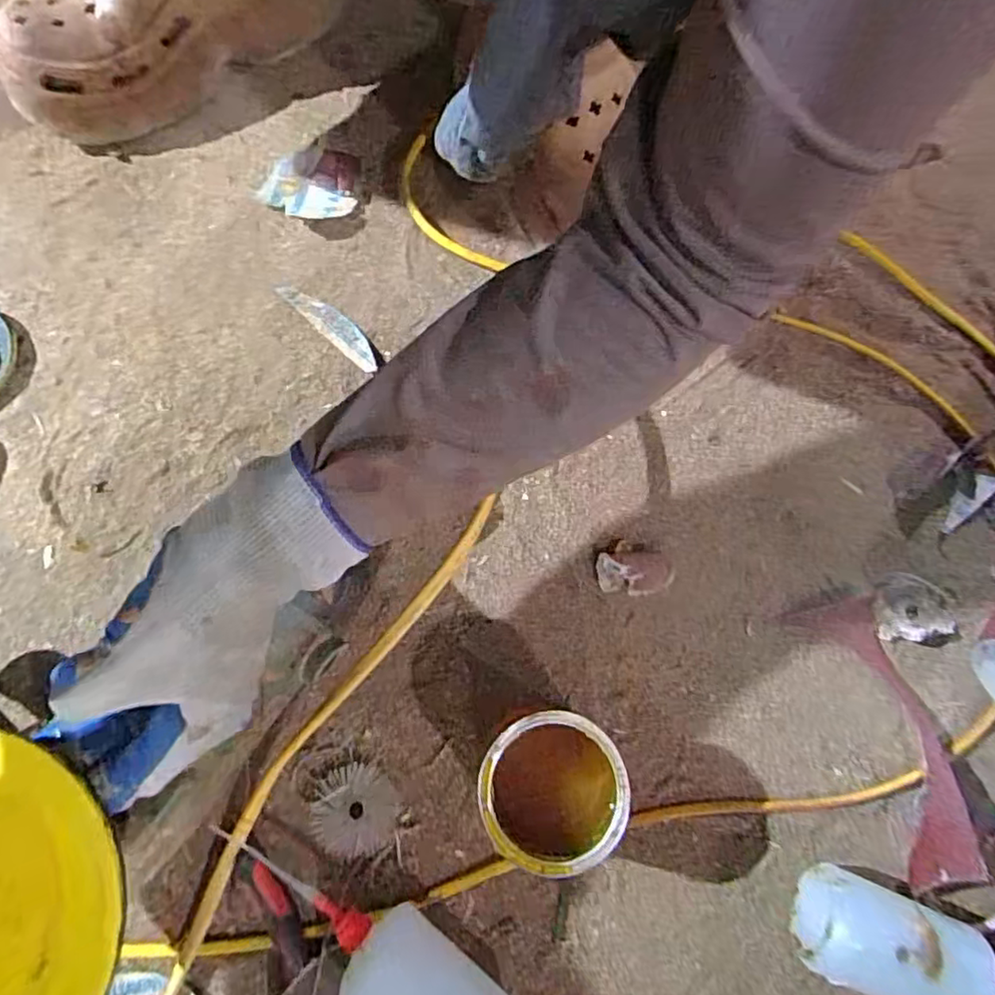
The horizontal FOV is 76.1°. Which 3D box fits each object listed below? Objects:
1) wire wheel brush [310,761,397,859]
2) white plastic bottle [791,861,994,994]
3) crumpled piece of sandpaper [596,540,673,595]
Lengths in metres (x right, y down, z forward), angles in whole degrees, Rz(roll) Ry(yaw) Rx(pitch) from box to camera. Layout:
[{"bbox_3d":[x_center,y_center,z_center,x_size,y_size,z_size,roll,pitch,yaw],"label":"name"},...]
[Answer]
[{"bbox_3d":[-0.084,0.183,0.373,0.048,0.010,0.050,7,77,0],"label":"wire wheel brush"},{"bbox_3d":[0.210,0.241,0.346,0.092,0.053,0.051,21,77,3],"label":"white plastic bottle"},{"bbox_3d":[0.088,0.046,0.409,0.047,0.010,0.032,6,77,0],"label":"crumpled piece of sandpaper"}]

